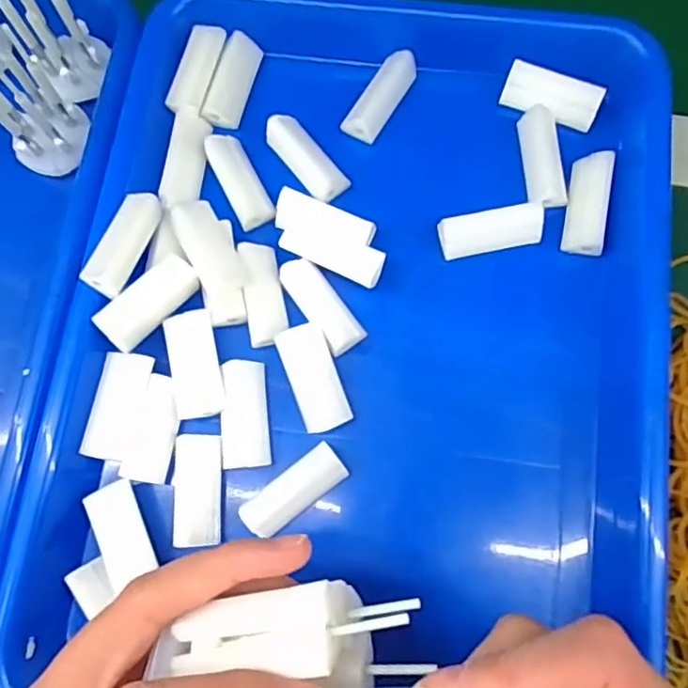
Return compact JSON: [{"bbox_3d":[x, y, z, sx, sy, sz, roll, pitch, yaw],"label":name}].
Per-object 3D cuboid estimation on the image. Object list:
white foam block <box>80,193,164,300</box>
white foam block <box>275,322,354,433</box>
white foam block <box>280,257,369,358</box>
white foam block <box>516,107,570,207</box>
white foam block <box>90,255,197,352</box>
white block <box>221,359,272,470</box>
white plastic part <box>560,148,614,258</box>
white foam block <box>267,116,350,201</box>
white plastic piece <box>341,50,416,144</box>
[{"bbox_3d":[-0.095,-0.044,0.261,0.013,0.016,0.046,21,77,7],"label":"white foam block"},{"bbox_3d":[-0.013,0.015,0.266,0.020,0.014,0.046,-19,76,-2],"label":"white foam block"},{"bbox_3d":[-0.010,-0.018,0.273,0.018,0.010,0.046,-35,77,-6],"label":"white foam block"},{"bbox_3d":[0.094,-0.087,0.286,0.018,0.010,0.046,-5,75,1],"label":"white foam block"},{"bbox_3d":[-0.085,-0.019,0.265,0.017,0.010,0.046,42,73,8],"label":"white foam block"},{"bbox_3d":[-0.043,0.031,0.267,0.020,0.011,0.045,-5,75,1],"label":"white block"},{"bbox_3d":[0.114,-0.064,0.281,0.018,0.011,0.047,11,76,5],"label":"white plastic part"},{"bbox_3d":[-0.018,-0.088,0.288,0.017,0.015,0.045,-39,77,-7],"label":"white foam block"},{"bbox_3d":[0.018,-0.121,0.298,0.016,0.012,0.047,30,79,9],"label":"white plastic piece"}]

